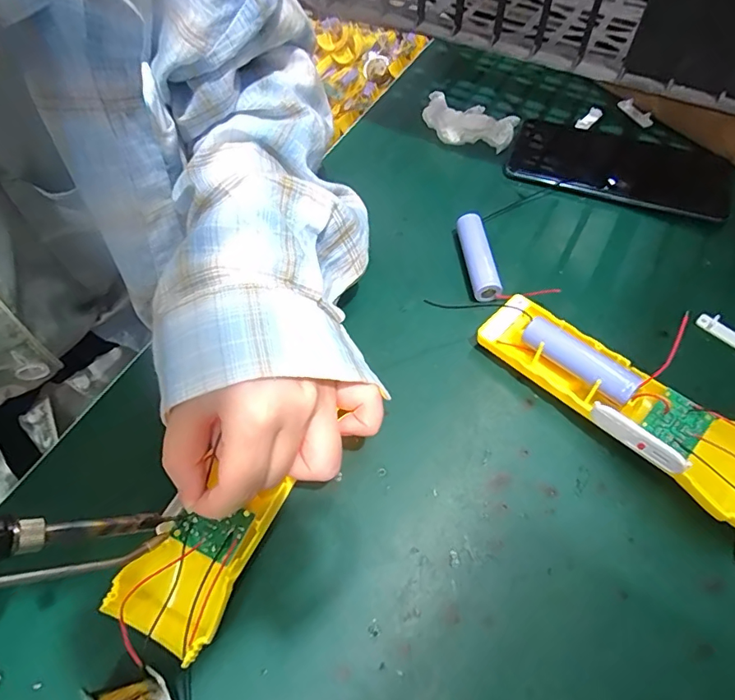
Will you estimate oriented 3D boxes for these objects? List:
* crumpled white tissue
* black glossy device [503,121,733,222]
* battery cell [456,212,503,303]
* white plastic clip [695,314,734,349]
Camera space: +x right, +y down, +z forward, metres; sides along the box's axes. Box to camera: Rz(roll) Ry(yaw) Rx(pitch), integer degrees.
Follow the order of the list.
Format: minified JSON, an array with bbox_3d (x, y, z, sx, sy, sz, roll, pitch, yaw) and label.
[{"bbox_3d":[0.080,-0.190,0.405,0.081,0.029,0.048,26,63,16],"label":"crumpled white tissue"},{"bbox_3d":[0.198,-0.146,0.384,0.163,0.009,0.085,19,62,13],"label":"black glossy device"},{"bbox_3d":[0.076,-0.062,0.334,0.016,0.019,0.066,-8,59,-3],"label":"battery cell"},{"bbox_3d":[0.227,-0.010,0.306,0.008,0.007,0.037,-38,65,-19],"label":"white plastic clip"}]

